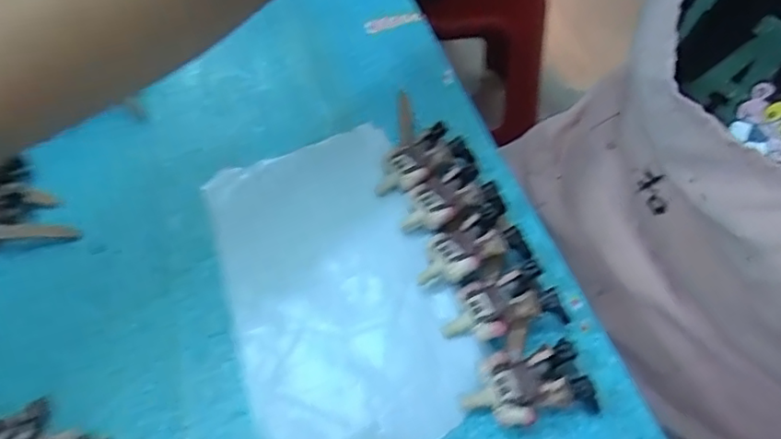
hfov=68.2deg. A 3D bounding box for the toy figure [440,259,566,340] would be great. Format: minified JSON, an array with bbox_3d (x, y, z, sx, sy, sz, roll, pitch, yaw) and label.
[{"bbox_3d":[0.054,0.044,0.293,0.055,0.022,0.033,-14,55,-9],"label":"toy figure"}]

